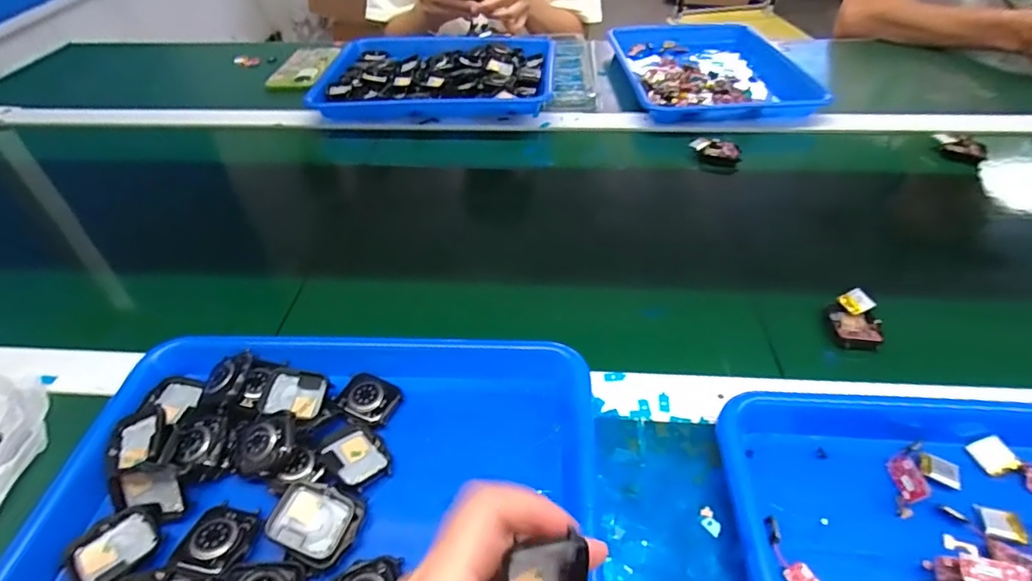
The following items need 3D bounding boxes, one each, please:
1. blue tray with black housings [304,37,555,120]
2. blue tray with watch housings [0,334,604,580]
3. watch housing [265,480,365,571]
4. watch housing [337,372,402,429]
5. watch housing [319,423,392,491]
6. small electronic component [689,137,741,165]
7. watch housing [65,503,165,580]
[{"bbox_3d":[-0.113,-0.320,0.759,0.326,0.042,0.236,-2,45,1],"label":"blue tray with black housings"},{"bbox_3d":[-0.118,0.132,0.322,0.333,0.043,0.262,1,45,4],"label":"blue tray with watch housings"},{"bbox_3d":[-0.120,0.140,0.313,0.049,0.012,0.041,23,48,2],"label":"watch housing"},{"bbox_3d":[-0.107,0.079,0.382,0.042,0.007,0.034,19,49,20],"label":"watch housing"},{"bbox_3d":[-0.106,0.109,0.348,0.045,0.010,0.036,33,55,30],"label":"watch housing"},{"bbox_3d":[0.242,-0.170,0.635,0.059,0.021,0.024,16,48,18],"label":"small electronic component"},{"bbox_3d":[-0.237,0.152,0.312,0.036,0.009,0.047,30,54,28],"label":"watch housing"}]

